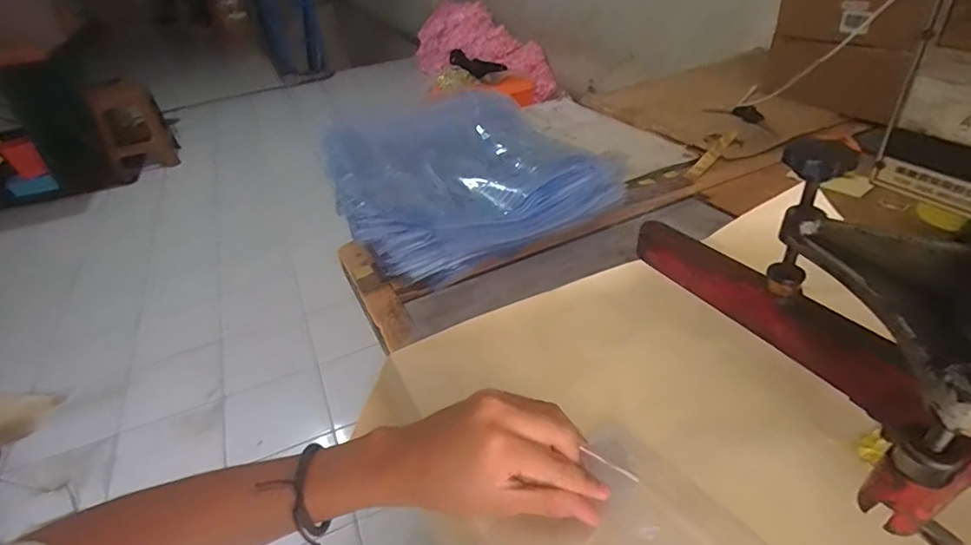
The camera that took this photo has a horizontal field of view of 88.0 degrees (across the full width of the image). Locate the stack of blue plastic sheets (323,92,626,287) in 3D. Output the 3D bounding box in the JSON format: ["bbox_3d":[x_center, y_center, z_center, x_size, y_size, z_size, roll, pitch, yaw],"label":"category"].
[{"bbox_3d":[-0.044,-0.133,0.658,0.300,0.074,0.336,-17,37,-16],"label":"stack of blue plastic sheets"}]

